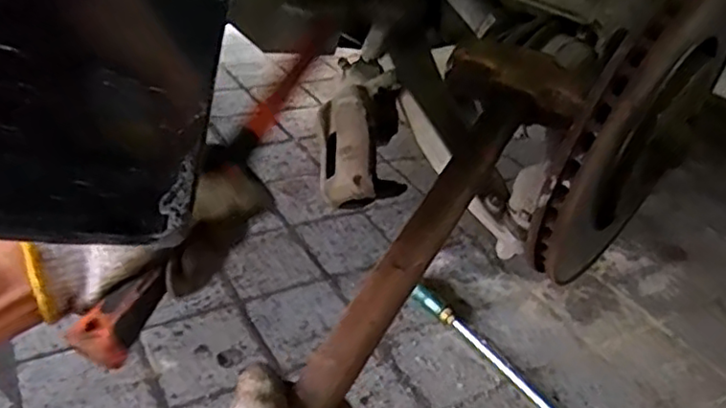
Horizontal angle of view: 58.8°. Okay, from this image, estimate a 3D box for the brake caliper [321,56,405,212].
[{"bbox_3d":[-0.002,-0.064,0.673,0.088,0.140,0.110,5,32,-8],"label":"brake caliper"}]

